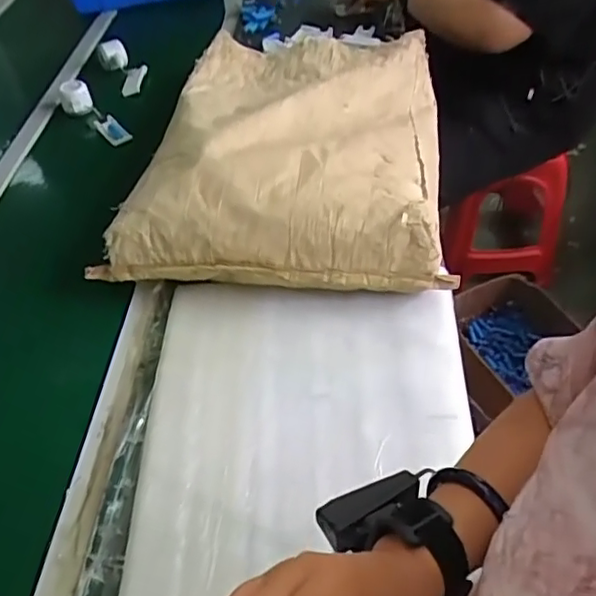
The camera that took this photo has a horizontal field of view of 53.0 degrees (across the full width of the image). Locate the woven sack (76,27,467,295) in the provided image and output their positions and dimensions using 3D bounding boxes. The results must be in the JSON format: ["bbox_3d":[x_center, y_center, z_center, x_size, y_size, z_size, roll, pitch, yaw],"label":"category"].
[{"bbox_3d":[-0.008,-0.288,1.011,0.471,0.154,0.669,1,47,6],"label":"woven sack"}]

